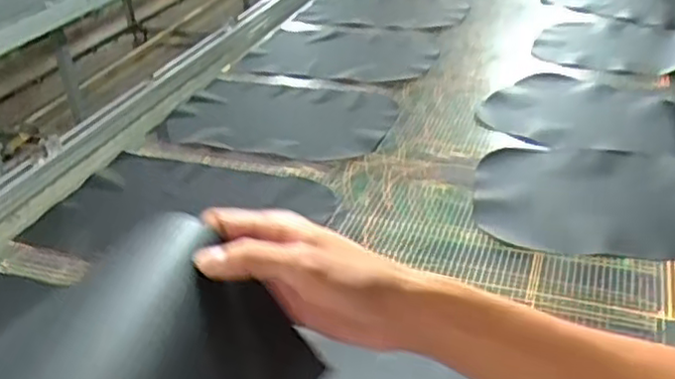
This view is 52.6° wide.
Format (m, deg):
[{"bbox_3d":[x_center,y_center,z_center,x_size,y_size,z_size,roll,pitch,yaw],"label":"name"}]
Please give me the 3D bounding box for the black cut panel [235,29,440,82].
[{"bbox_3d":[0.018,-0.374,1.808,0.478,0.044,0.353,10,35,21],"label":"black cut panel"}]

